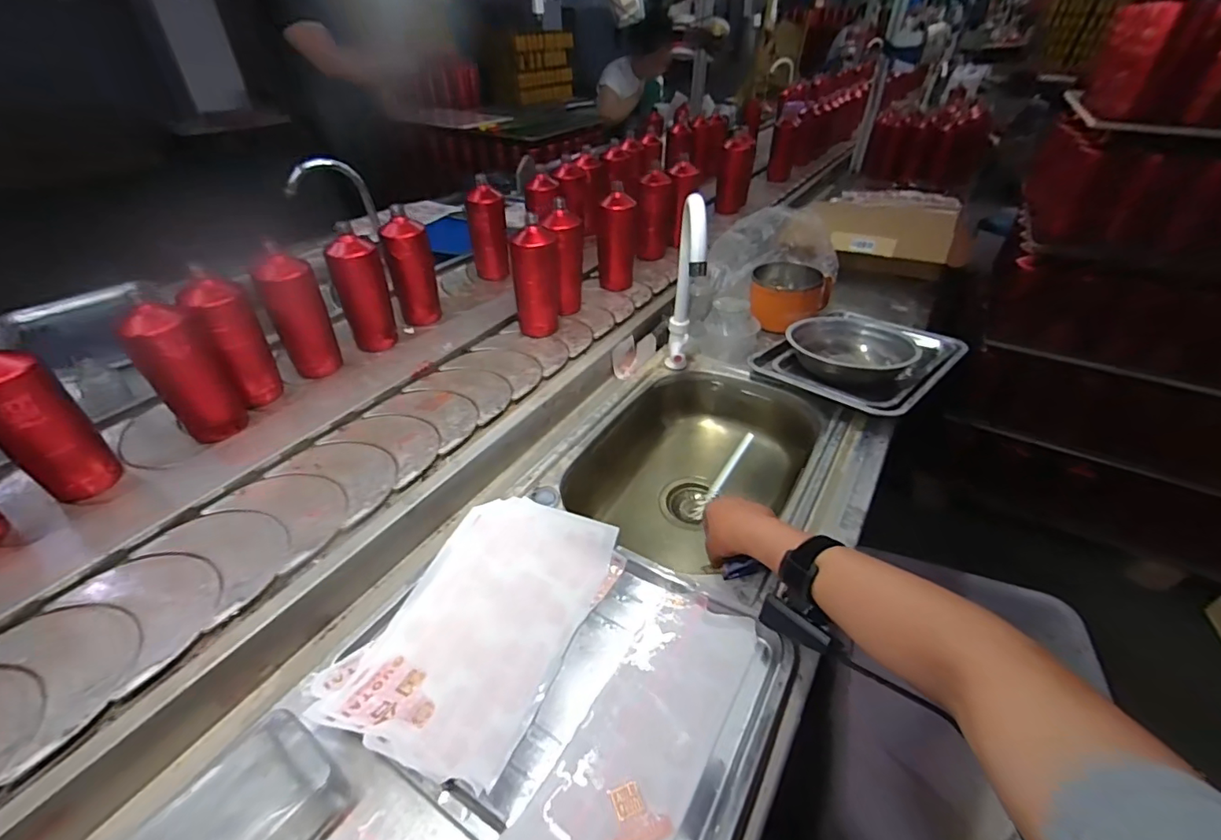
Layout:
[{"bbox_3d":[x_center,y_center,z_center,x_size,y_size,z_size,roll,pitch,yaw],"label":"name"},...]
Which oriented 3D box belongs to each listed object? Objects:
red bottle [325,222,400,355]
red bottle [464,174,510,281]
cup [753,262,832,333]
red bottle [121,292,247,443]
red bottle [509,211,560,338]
[{"bbox_3d":[-0.435,-0.223,0.897,0.072,0.192,0.069,10,41,10],"label":"red bottle"},{"bbox_3d":[-0.267,-0.416,1.130,0.080,0.187,0.069,-8,41,-11],"label":"red bottle"},{"bbox_3d":[0.341,-0.233,0.997,0.147,0.087,0.144,15,42,16],"label":"cup"},{"bbox_3d":[-0.576,-0.063,0.707,0.067,0.194,0.057,-3,40,-5],"label":"red bottle"},{"bbox_3d":[-0.135,-0.257,0.944,0.081,0.191,0.079,-1,40,-3],"label":"red bottle"}]

